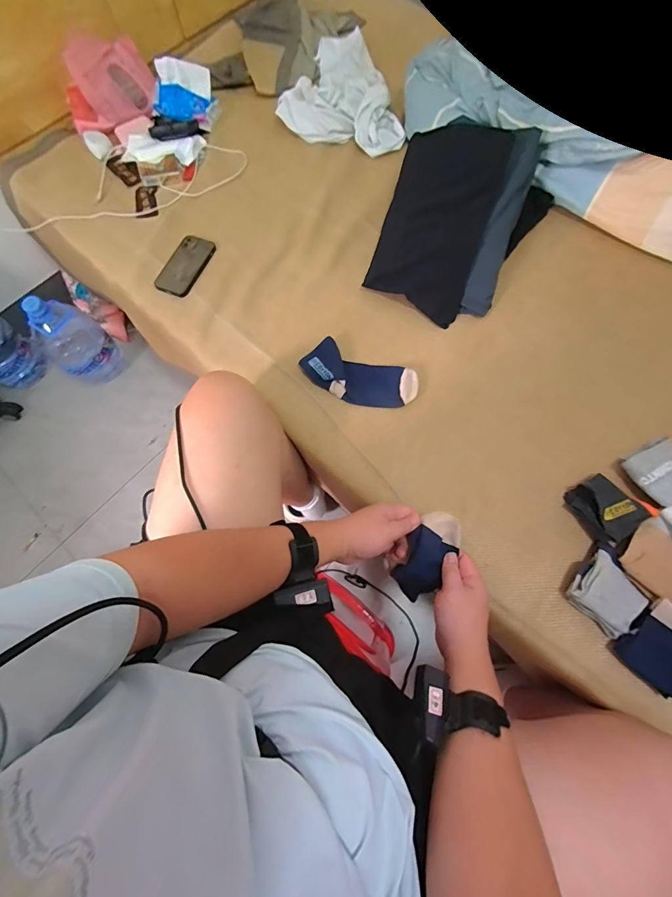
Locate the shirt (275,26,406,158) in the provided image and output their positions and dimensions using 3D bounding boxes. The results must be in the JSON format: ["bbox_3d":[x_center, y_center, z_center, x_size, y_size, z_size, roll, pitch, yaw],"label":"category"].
[{"bbox_3d":[-0.001,-0.829,0.876,0.260,0.068,0.333,-8,71,0],"label":"shirt"}]

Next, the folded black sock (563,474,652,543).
[{"bbox_3d":[0.405,0.090,0.563,0.078,0.044,0.091,-30,73,-8],"label":"folded black sock"}]

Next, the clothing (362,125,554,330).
[{"bbox_3d":[0.229,-0.443,0.694,0.257,0.161,0.345,29,75,11],"label":"clothing"}]

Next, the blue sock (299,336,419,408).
[{"bbox_3d":[0.041,-0.128,0.671,0.203,0.022,0.089,24,74,10],"label":"blue sock"}]

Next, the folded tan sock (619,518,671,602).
[{"bbox_3d":[0.461,0.157,0.535,0.091,0.013,0.091,-31,73,-8],"label":"folded tan sock"}]

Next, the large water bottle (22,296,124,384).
[{"bbox_3d":[-0.741,-0.305,1.042,0.154,0.281,0.151,36,76,13],"label":"large water bottle"}]

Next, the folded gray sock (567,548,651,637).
[{"bbox_3d":[0.384,0.206,0.531,0.079,0.038,0.089,-43,75,-11],"label":"folded gray sock"}]

